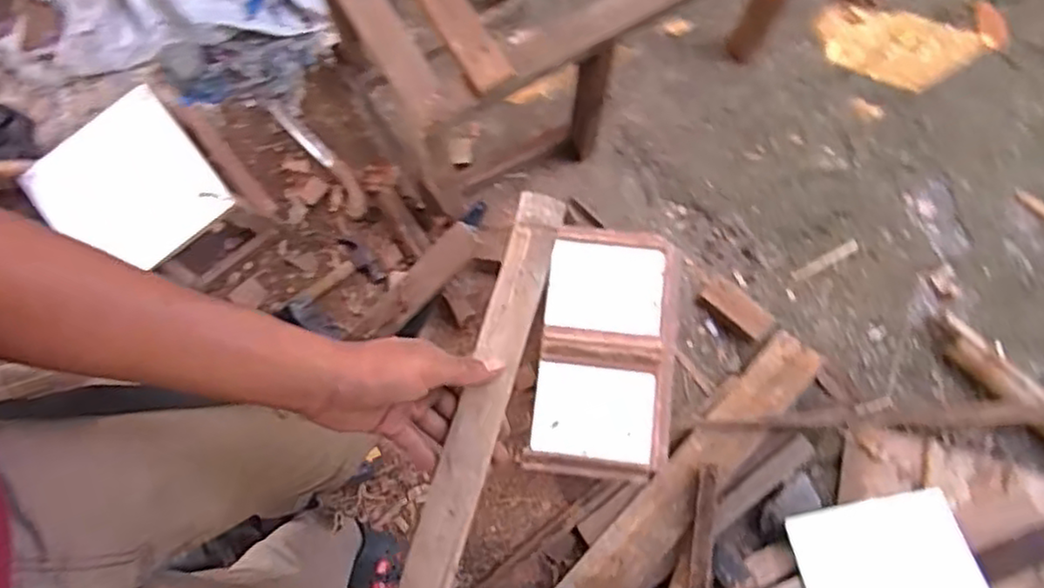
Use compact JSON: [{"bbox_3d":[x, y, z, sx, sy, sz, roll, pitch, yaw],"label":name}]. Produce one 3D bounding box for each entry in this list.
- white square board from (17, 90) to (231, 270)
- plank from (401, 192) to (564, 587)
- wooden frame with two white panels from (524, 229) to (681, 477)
[{"bbox_3d":[-0.703,-0.187,1.230,0.268,0.012,0.277,-38,88,-8],"label":"white square board"},{"bbox_3d":[-0.050,0.148,0.492,0.035,0.015,0.462,17,82,2],"label":"plank"},{"bbox_3d":[0.132,0.081,1.053,0.206,0.039,0.381,8,75,3],"label":"wooden frame with two white panels"}]

